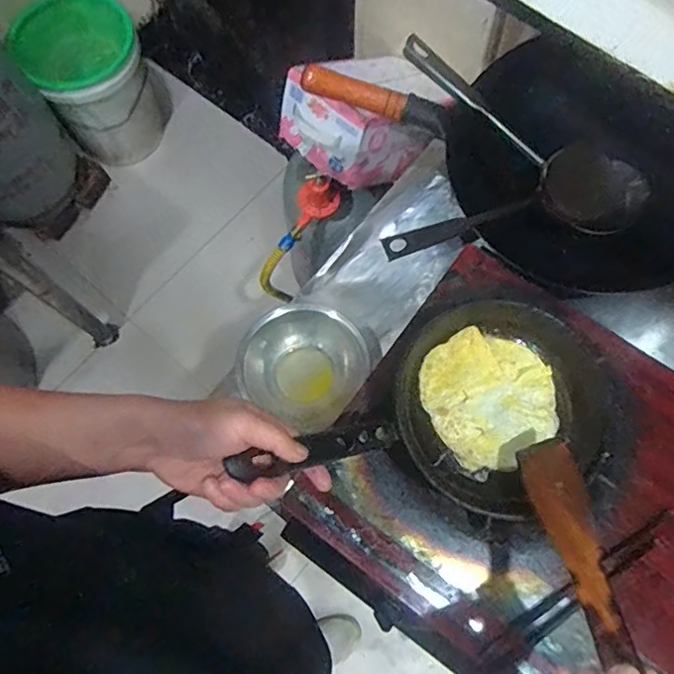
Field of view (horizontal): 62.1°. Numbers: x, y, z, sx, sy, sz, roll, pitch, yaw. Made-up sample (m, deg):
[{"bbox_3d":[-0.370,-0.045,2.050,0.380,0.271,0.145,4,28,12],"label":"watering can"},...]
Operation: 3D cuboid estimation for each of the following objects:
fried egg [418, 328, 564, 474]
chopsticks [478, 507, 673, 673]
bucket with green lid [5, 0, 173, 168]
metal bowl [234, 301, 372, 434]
[{"bbox_3d":[0.154,0.057,0.564,0.127,0.010,0.132,-31,75,-9],"label":"fried egg"},{"bbox_3d":[0.230,0.265,0.558,0.281,0.016,0.037,-37,76,-10],"label":"chopsticks"},{"bbox_3d":[-0.657,-0.704,1.584,0.303,0.396,0.276,0,73,0],"label":"bucket with green lid"},{"bbox_3d":[-0.039,0.036,0.692,0.155,0.049,0.144,0,73,0],"label":"metal bowl"}]

